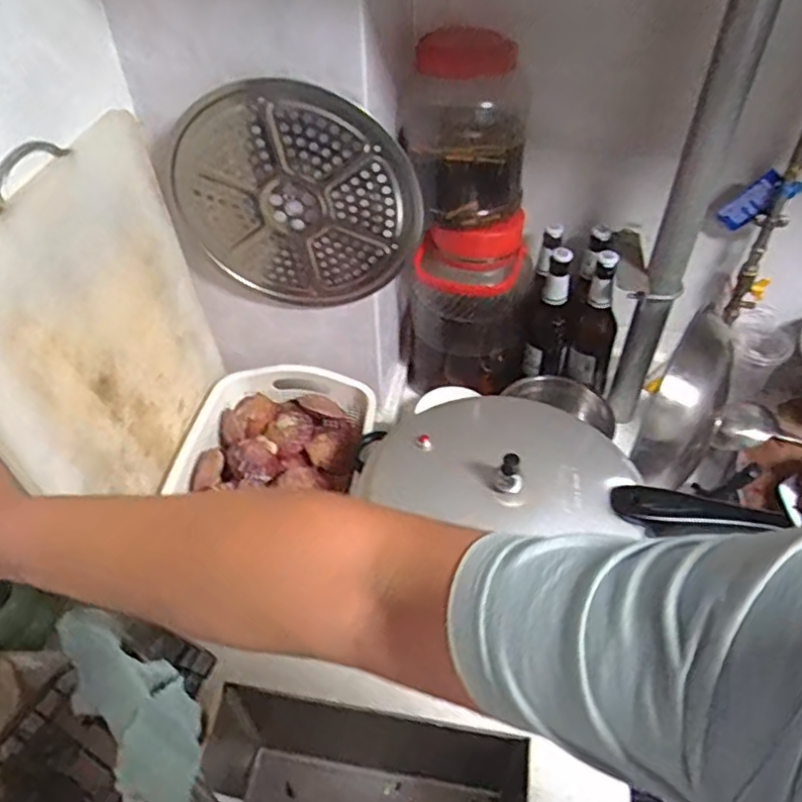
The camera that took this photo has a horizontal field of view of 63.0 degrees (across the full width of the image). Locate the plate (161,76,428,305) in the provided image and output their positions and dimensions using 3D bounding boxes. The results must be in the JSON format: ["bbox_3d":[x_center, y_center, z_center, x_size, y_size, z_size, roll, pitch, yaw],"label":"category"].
[{"bbox_3d":[-0.118,-0.223,0.752,0.280,0.273,0.016,-8,49,19],"label":"plate"}]

